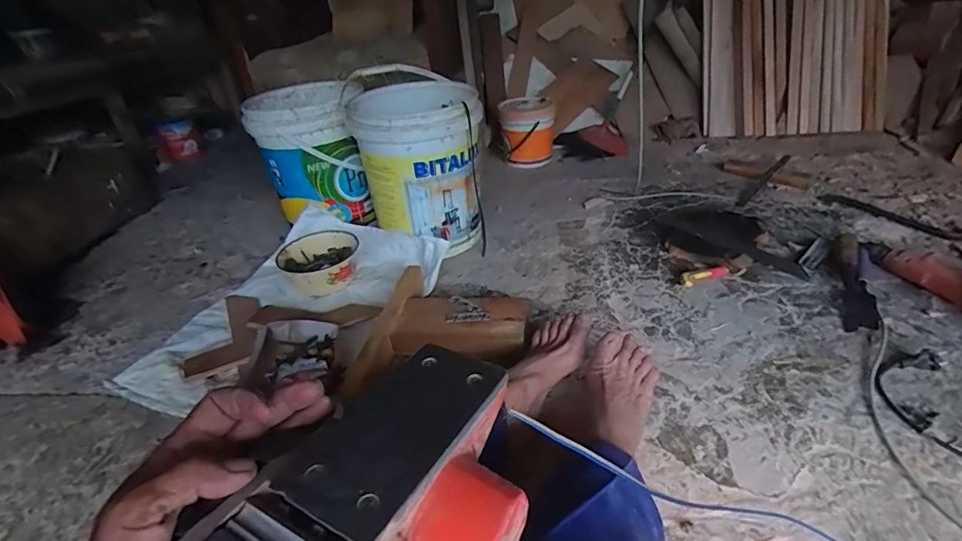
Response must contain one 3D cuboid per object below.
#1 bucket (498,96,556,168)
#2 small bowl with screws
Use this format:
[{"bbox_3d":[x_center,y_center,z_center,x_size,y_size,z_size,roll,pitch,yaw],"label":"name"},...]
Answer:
[{"bbox_3d":[0.164,-0.480,1.654,0.186,0.192,0.174,-1,34,9],"label":"bucket"},{"bbox_3d":[-0.375,-0.020,1.123,0.182,0.071,0.199,-18,35,-15],"label":"small bowl with screws"}]

